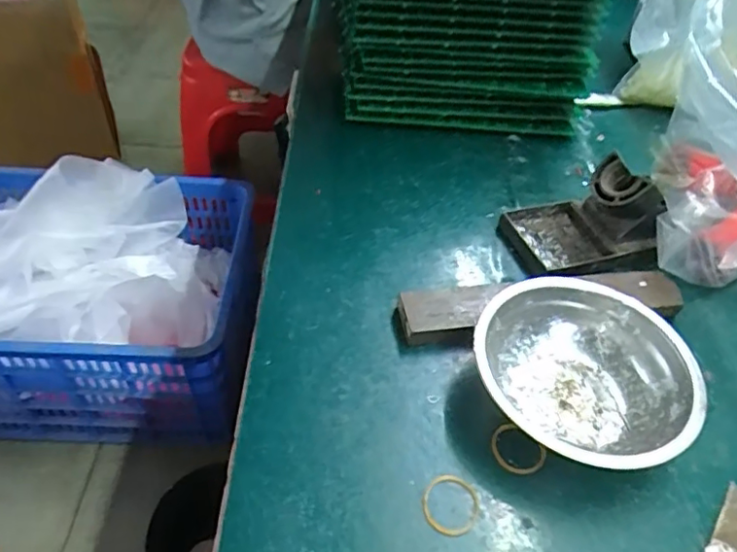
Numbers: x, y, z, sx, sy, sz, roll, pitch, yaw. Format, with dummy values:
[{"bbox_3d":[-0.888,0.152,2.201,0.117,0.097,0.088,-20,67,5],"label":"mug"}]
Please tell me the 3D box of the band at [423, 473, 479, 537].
[{"bbox_3d":[0.044,0.122,0.309,0.030,0.004,0.034,18,48,12],"label":"band"}]

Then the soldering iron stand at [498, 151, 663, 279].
[{"bbox_3d":[0.163,-0.049,0.440,0.105,0.059,0.072,-11,49,-15],"label":"soldering iron stand"}]

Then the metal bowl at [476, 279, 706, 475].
[{"bbox_3d":[0.127,0.061,0.347,0.119,0.042,0.124,-19,52,-21],"label":"metal bowl"}]

